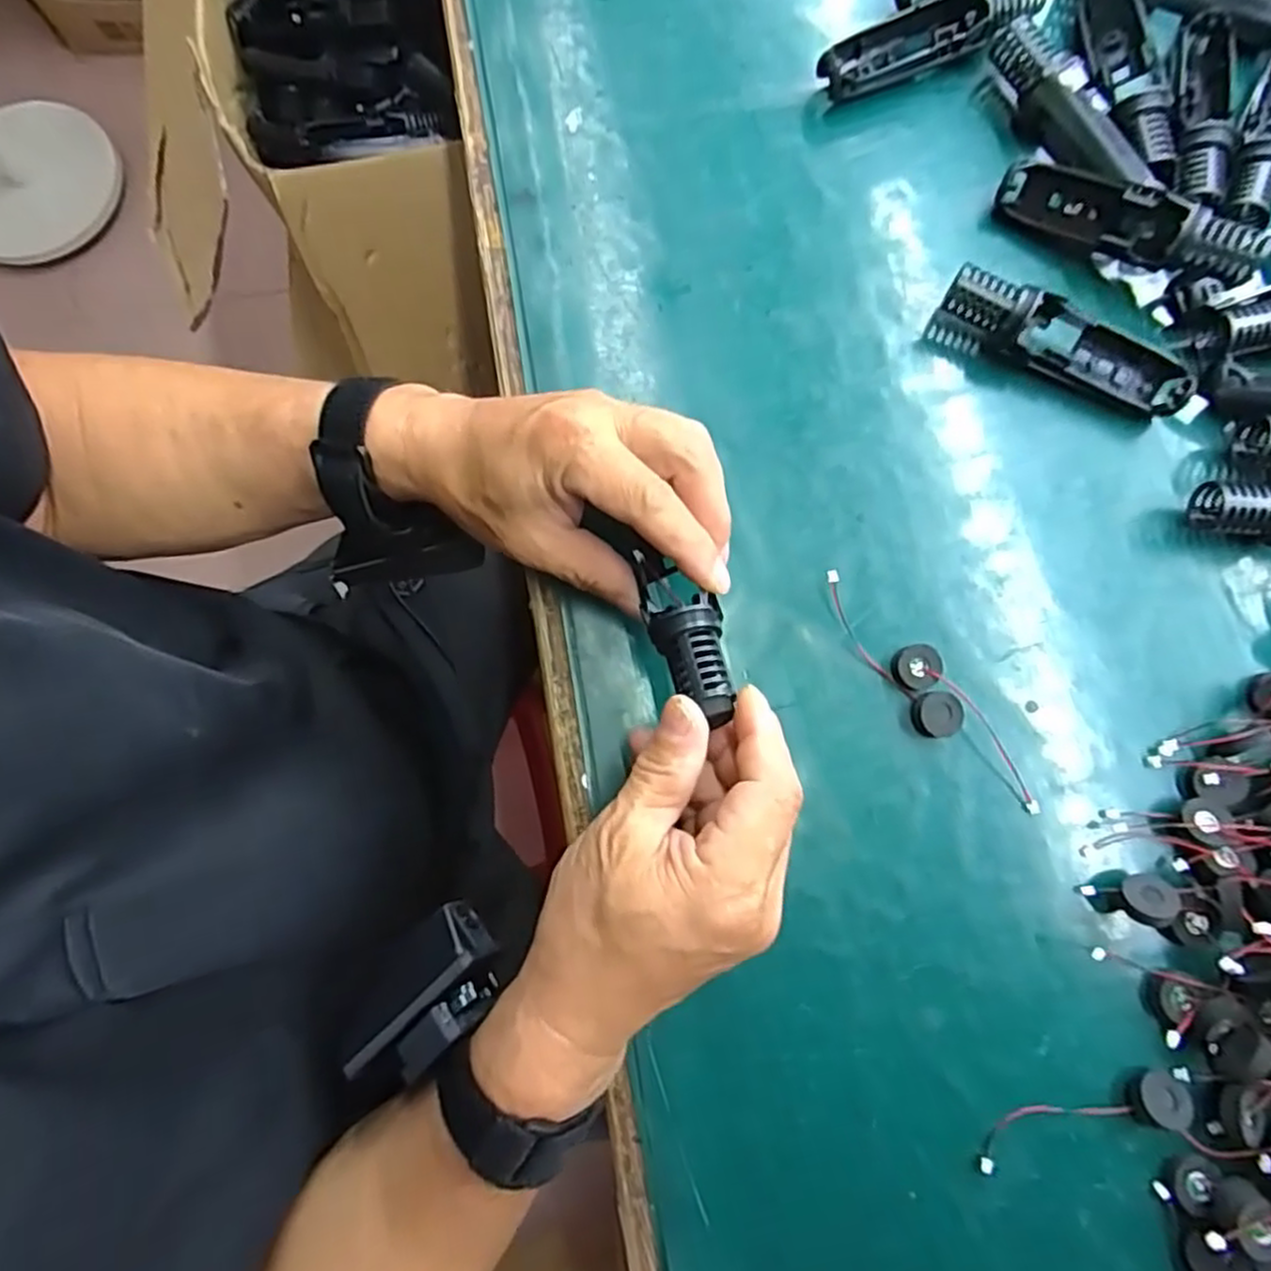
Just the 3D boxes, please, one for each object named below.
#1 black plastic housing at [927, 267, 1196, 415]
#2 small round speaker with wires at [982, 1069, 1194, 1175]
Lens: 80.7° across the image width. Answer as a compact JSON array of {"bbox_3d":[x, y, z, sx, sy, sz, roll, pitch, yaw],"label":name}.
[{"bbox_3d":[0.210,-0.143,0.365,0.122,0.032,0.026,25,81,4],"label":"black plastic housing"},{"bbox_3d":[0.186,0.203,0.307,0.090,0.014,0.022,-15,80,-3],"label":"small round speaker with wires"}]

